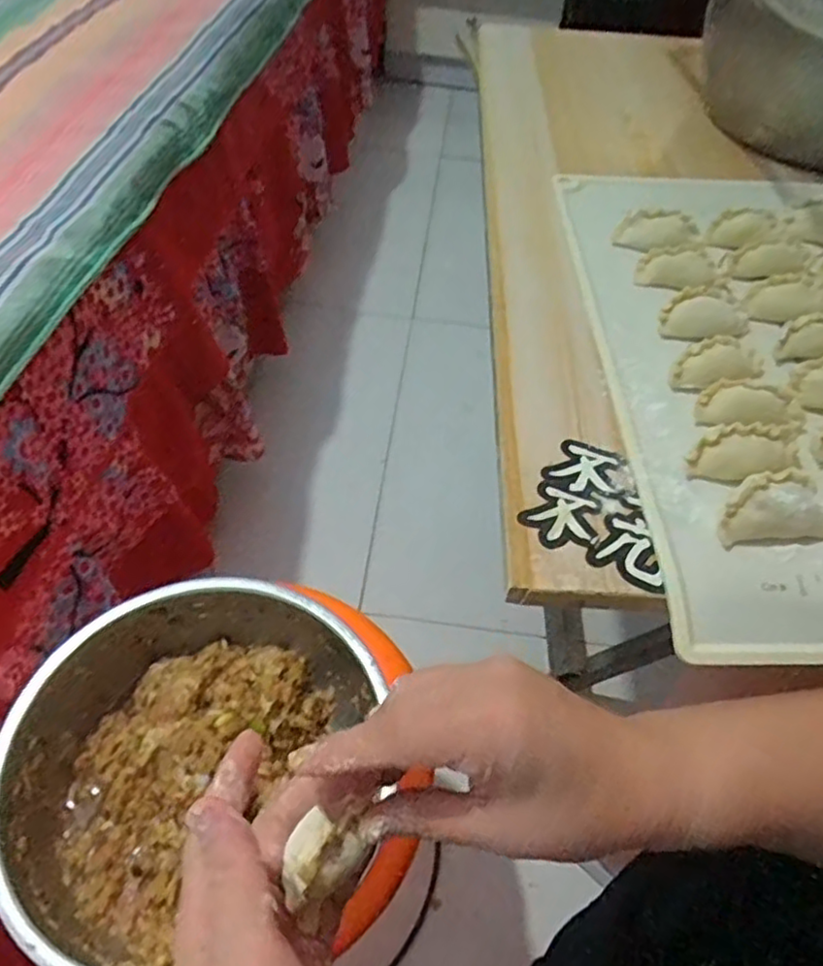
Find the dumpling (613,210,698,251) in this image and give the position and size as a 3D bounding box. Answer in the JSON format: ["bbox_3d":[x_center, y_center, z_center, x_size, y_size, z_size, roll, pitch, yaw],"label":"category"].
[{"bbox_3d":[0.173,-0.181,0.478,0.056,0.021,0.026,6,49,20],"label":"dumpling"}]

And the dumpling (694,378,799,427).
[{"bbox_3d":[0.182,-0.043,0.364,0.052,0.017,0.020,5,53,-1],"label":"dumpling"}]

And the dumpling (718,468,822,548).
[{"bbox_3d":[0.176,0.012,0.325,0.059,0.022,0.027,-3,54,-7],"label":"dumpling"}]

